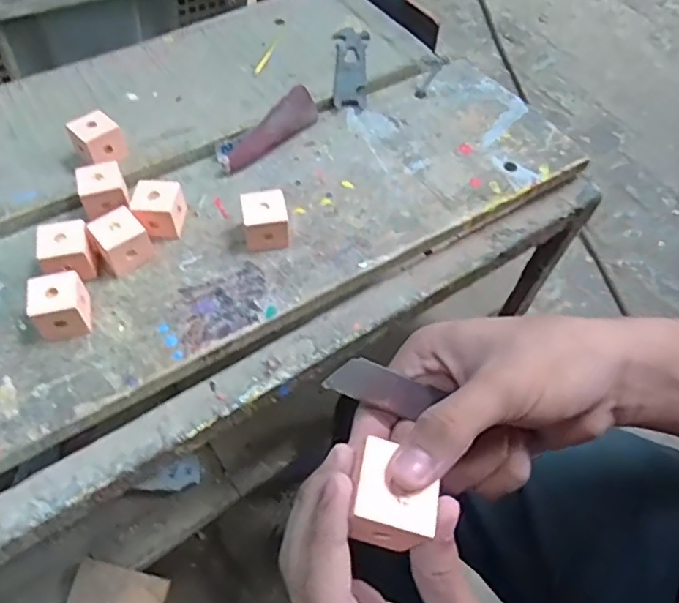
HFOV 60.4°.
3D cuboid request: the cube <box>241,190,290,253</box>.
[{"bbox_3d":[-0.055,-0.059,0.435,0.031,0.031,0.032,-8,57,-7],"label":"cube"}]

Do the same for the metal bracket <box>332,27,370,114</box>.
[{"bbox_3d":[0.012,-0.233,0.572,0.034,0.005,0.134,1,56,-1],"label":"metal bracket"}]

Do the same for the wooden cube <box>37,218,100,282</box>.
[{"bbox_3d":[-0.190,-0.034,0.413,0.033,0.031,0.035,-16,58,-12],"label":"wooden cube"}]

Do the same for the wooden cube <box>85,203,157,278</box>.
[{"bbox_3d":[-0.155,-0.043,0.419,0.031,0.034,0.032,-34,63,-22],"label":"wooden cube"}]

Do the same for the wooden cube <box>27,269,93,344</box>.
[{"bbox_3d":[-0.185,0.004,0.389,0.031,0.033,0.034,-7,56,-6],"label":"wooden cube"}]

